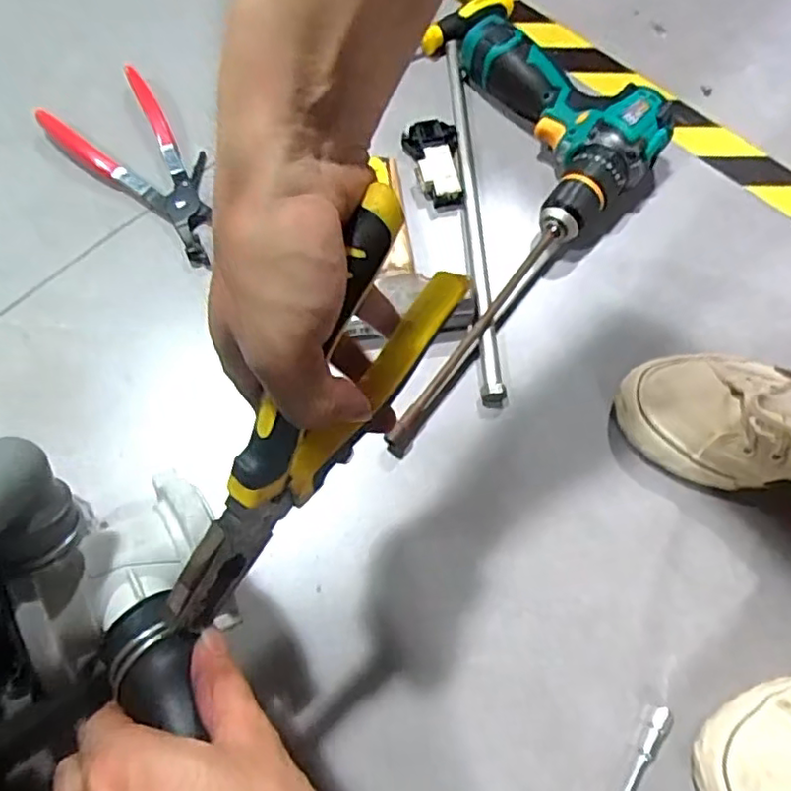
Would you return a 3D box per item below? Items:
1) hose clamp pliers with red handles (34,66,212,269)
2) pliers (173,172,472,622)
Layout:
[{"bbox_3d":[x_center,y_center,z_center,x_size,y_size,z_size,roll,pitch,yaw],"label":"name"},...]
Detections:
[{"bbox_3d":[-0.210,-0.205,0.564,0.206,0.027,0.095,43,73,14],"label":"hose clamp pliers with red handles"},{"bbox_3d":[-0.035,0.016,0.266,0.031,0.088,0.185,33,93,11],"label":"pliers"}]

